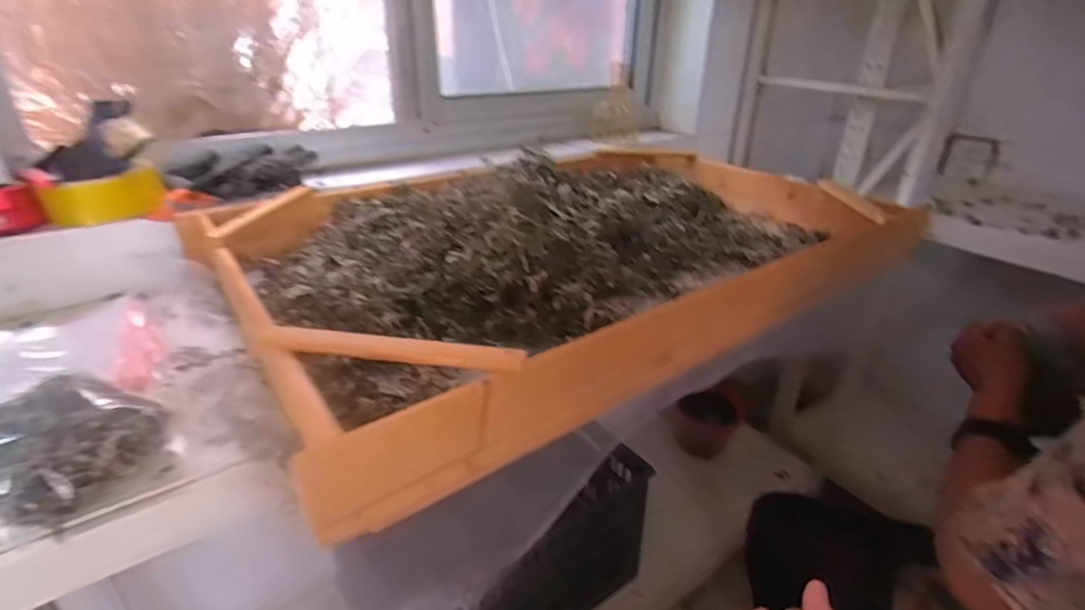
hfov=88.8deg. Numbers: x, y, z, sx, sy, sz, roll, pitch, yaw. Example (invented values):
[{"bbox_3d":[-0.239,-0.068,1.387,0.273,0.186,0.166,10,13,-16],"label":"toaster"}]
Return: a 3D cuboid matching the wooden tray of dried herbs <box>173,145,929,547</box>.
[{"bbox_3d":[0.047,-0.098,0.741,0.868,0.116,0.520,-18,33,-33],"label":"wooden tray of dried herbs"}]

